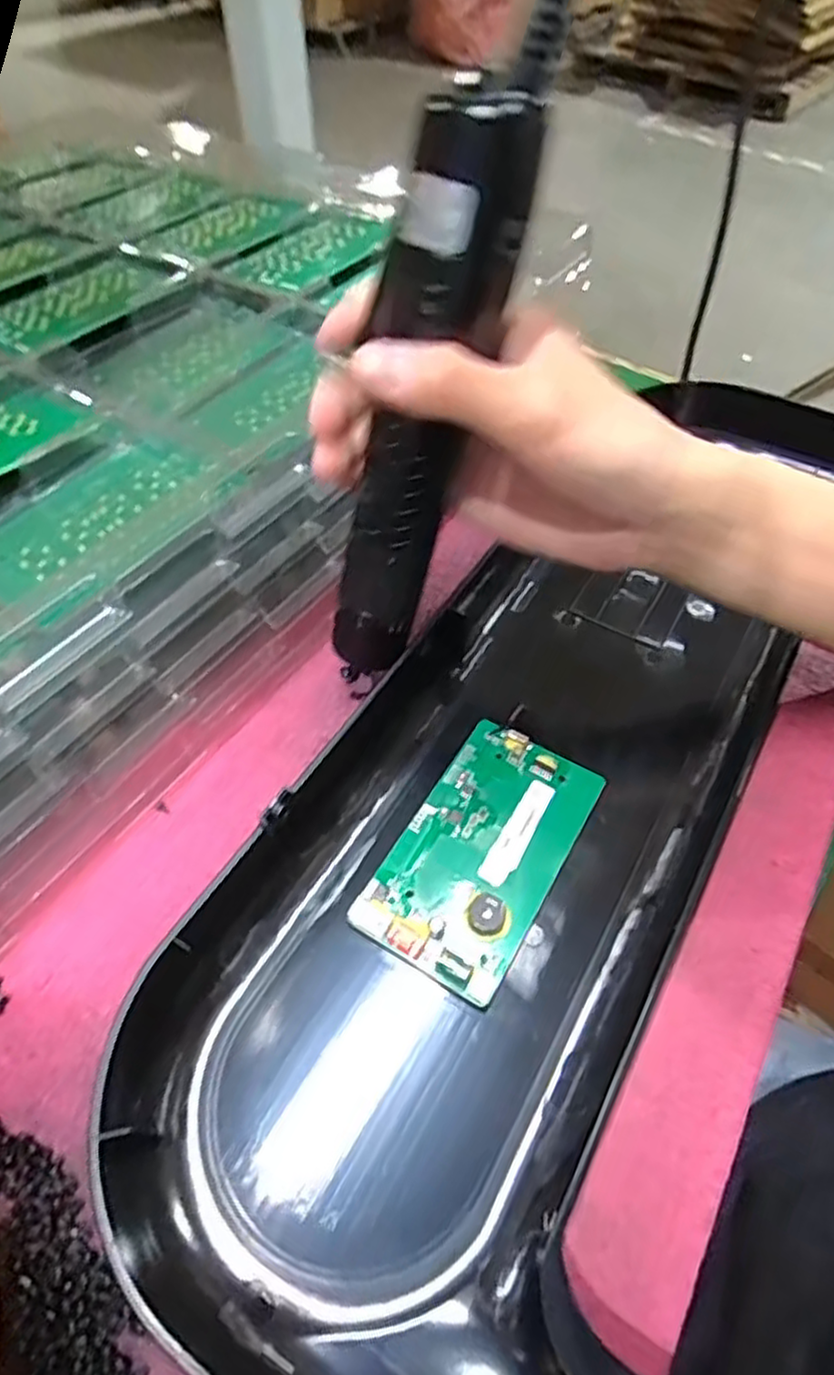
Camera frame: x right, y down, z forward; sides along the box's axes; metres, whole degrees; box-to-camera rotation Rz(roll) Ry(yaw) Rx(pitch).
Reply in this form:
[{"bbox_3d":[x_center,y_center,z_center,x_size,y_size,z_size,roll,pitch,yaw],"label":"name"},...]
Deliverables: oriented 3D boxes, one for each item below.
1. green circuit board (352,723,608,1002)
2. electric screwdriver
[{"bbox_3d":[0.027,0.062,0.285,0.060,0.011,0.106,27,58,18],"label":"green circuit board"},{"bbox_3d":[-0.003,-0.089,0.257,0.034,0.198,0.029,37,45,22],"label":"electric screwdriver"}]

